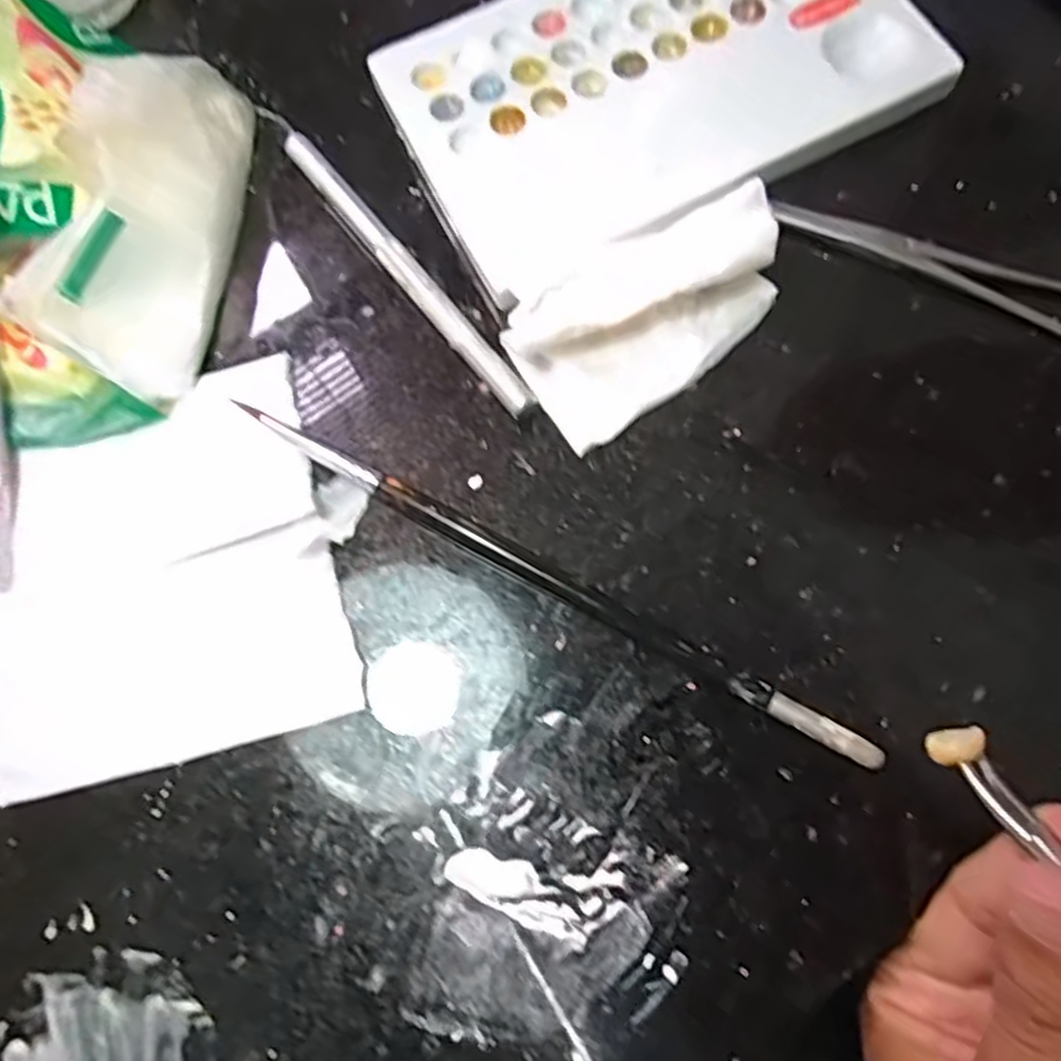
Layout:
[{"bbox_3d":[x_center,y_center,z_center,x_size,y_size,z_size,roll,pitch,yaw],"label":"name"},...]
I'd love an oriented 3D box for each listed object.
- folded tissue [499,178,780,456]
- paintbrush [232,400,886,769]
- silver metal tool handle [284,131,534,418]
[{"bbox_3d":[0.033,-0.062,0.206,0.078,0.016,0.044,-35,79,-6],"label":"folded tissue"},{"bbox_3d":[0.003,0.010,0.193,0.180,0.008,0.008,29,80,8],"label":"paintbrush"},{"bbox_3d":[-0.038,-0.077,0.219,0.008,0.004,0.116,-43,75,13],"label":"silver metal tool handle"}]

